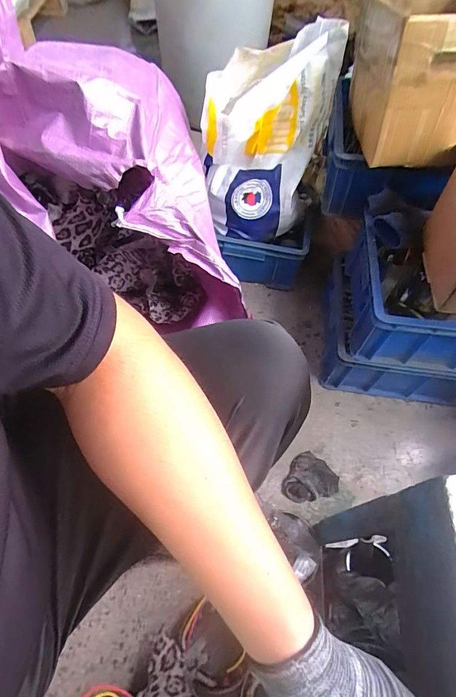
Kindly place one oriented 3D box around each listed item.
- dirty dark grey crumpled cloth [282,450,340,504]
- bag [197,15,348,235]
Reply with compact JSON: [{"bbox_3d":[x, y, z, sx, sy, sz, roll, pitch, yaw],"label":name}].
[{"bbox_3d":[0.167,0.262,0.754,0.096,0.029,0.097,26,62,11],"label":"dirty dark grey crumpled cloth"},{"bbox_3d":[0.072,-0.415,0.791,0.225,0.336,0.209,14,60,4],"label":"bag"}]

